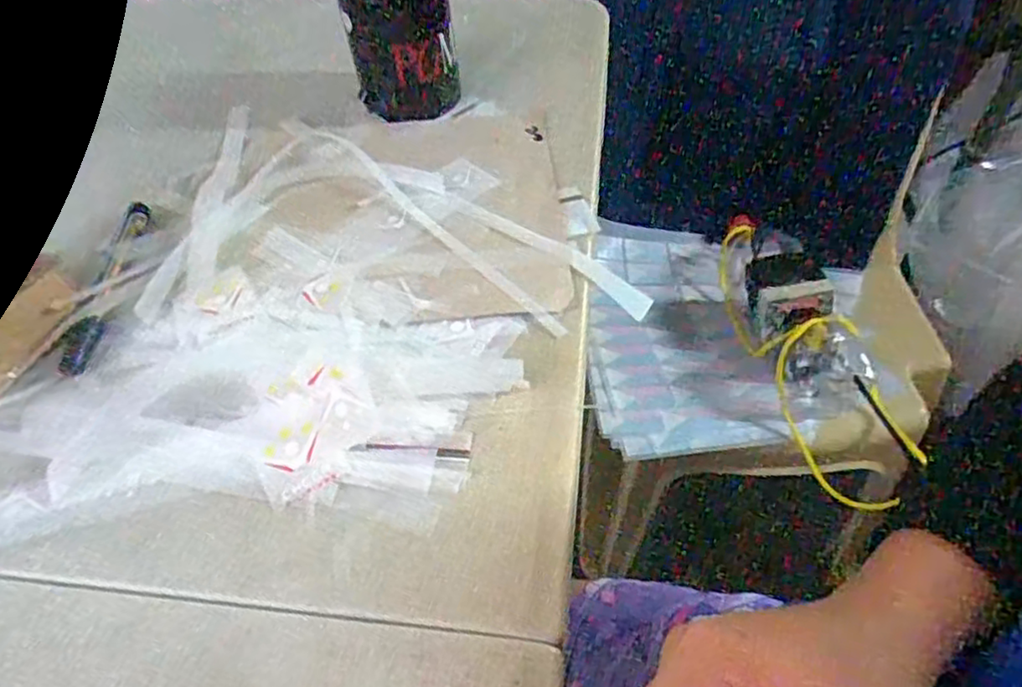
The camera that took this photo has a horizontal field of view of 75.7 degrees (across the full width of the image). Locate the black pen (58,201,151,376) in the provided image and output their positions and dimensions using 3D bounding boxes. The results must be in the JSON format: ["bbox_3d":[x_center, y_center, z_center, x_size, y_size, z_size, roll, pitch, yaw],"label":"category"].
[{"bbox_3d":[-0.251,-0.042,0.412,0.019,0.011,0.139,-3,50,3],"label":"black pen"}]

